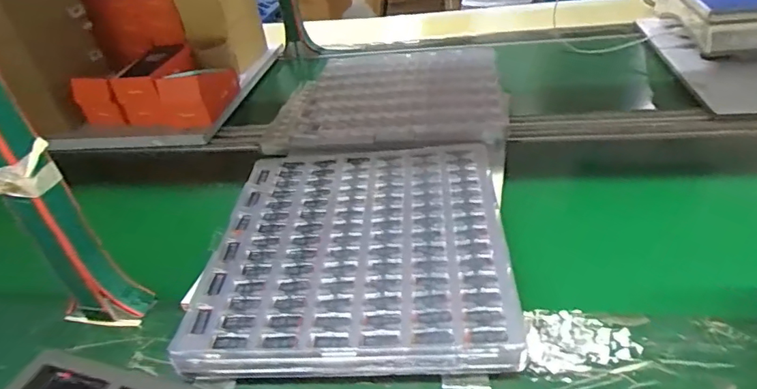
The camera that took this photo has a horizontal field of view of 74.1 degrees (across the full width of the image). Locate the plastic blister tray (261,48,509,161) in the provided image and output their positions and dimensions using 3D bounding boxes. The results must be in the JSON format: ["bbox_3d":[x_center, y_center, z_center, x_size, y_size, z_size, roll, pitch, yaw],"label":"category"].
[{"bbox_3d":[0.031,-0.209,1.038,0.462,0.049,0.399,4,38,16],"label":"plastic blister tray"}]

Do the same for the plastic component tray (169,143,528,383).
[{"bbox_3d":[-0.029,0.062,0.700,0.395,0.043,0.418,-3,36,7],"label":"plastic component tray"}]

